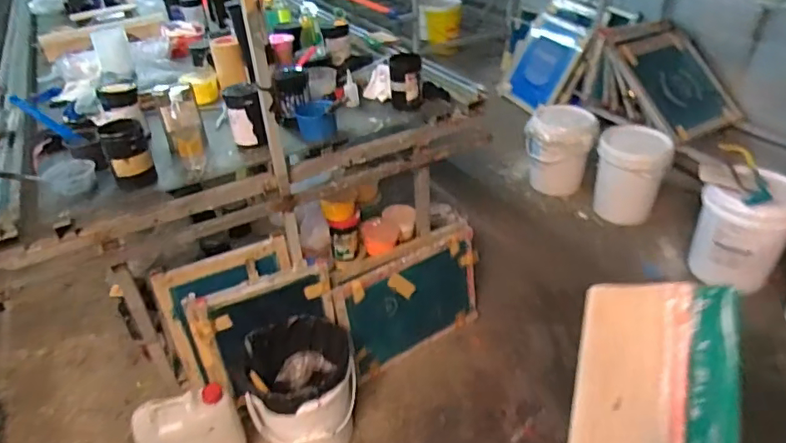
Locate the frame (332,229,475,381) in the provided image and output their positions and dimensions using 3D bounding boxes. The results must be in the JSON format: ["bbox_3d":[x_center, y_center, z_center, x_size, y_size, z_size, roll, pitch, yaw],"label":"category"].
[{"bbox_3d":[0.078,0.301,1.956,0.569,0.424,0.036,-22,29,-23],"label":"frame"}]

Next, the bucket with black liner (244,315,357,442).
[{"bbox_3d":[-0.281,0.518,1.695,0.309,0.389,0.359,-6,36,-2],"label":"bucket with black liner"}]

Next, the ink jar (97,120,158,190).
[{"bbox_3d":[-0.698,-0.178,1.416,0.106,0.165,0.113,2,39,-2],"label":"ink jar"}]

